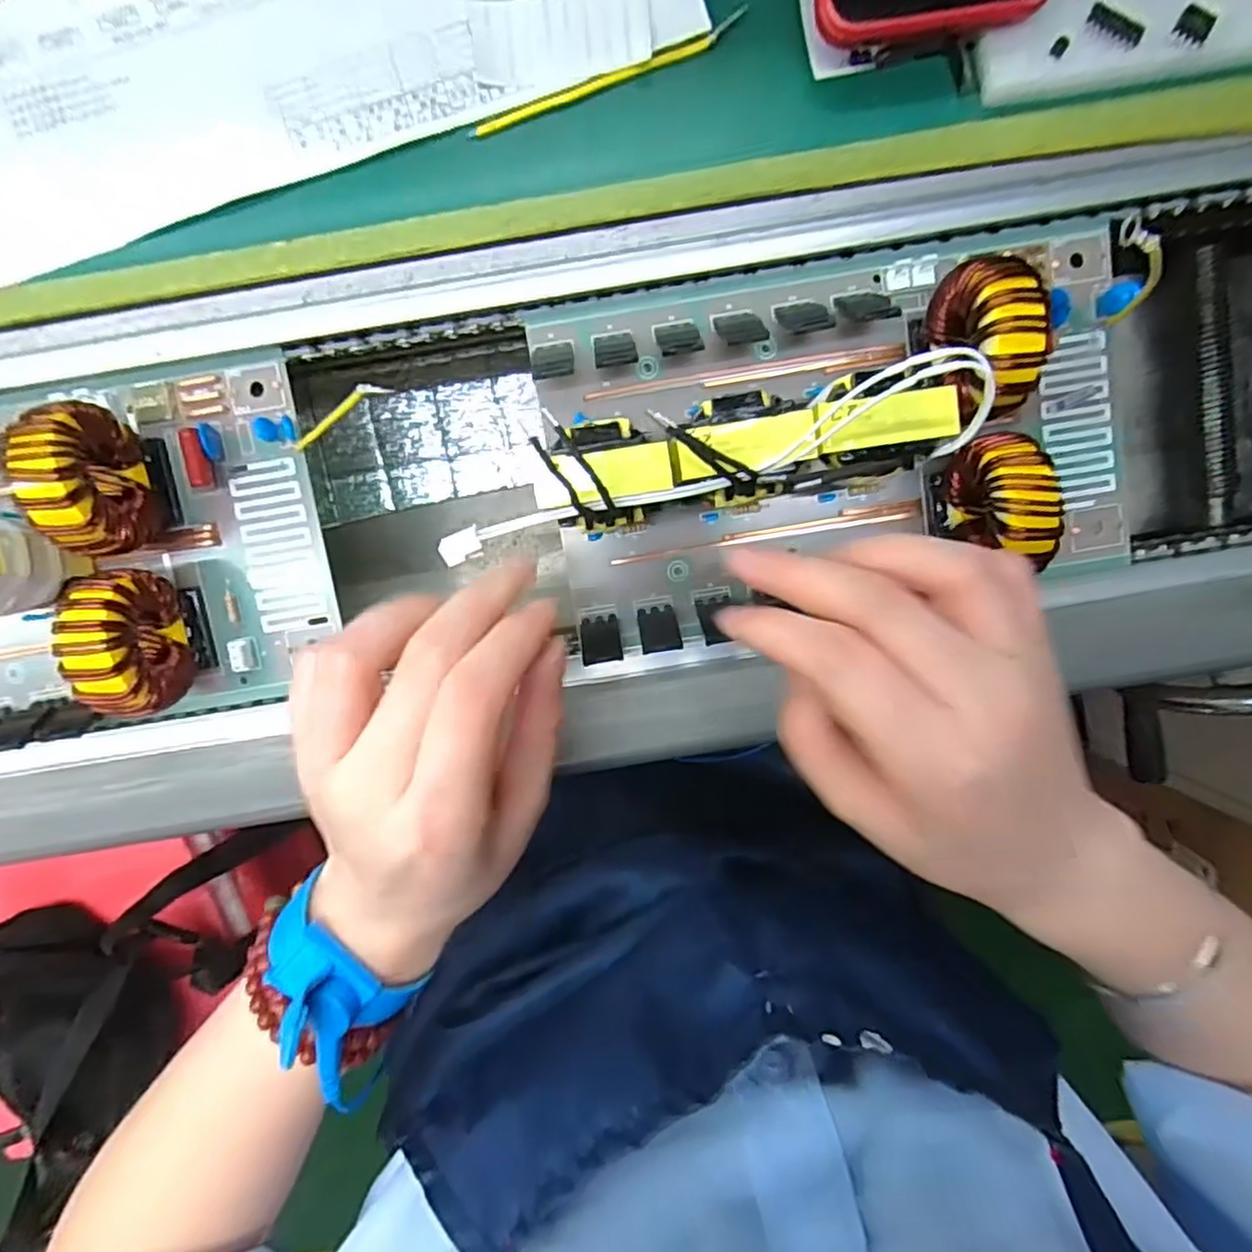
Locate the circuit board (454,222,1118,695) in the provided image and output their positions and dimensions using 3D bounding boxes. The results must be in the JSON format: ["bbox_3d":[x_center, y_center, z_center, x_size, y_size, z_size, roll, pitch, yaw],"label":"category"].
[{"bbox_3d":[0.082,-0.070,0.245,0.214,0.061,0.129,-9,98,0],"label":"circuit board"}]

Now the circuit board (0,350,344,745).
[{"bbox_3d":[-0.236,-0.017,0.242,0.235,0.043,0.128,-10,98,0],"label":"circuit board"}]

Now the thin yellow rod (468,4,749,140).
[{"bbox_3d":[-0.007,-0.193,0.242,0.102,0.006,0.006,-20,98,1],"label":"thin yellow rod"}]

